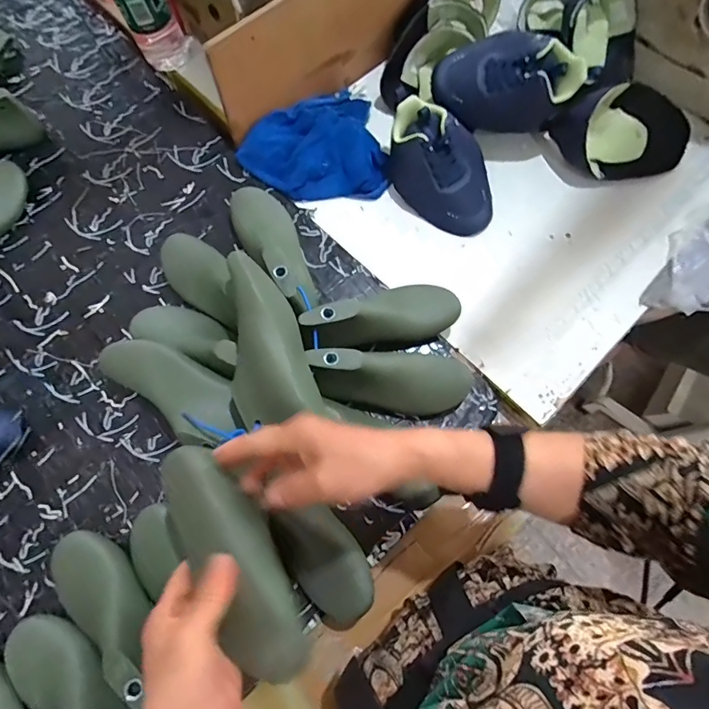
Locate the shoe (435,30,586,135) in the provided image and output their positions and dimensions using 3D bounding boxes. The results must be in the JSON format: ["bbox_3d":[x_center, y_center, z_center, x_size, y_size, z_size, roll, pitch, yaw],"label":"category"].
[{"bbox_3d":[0.196,-0.360,0.601,0.179,0.083,0.085,2,71,1],"label":"shoe"}]

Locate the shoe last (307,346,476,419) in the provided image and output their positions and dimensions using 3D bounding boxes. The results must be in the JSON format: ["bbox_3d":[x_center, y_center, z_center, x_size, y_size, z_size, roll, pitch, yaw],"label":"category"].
[{"bbox_3d":[0.043,0.027,0.486,0.177,0.078,0.061,2,71,1],"label":"shoe last"}]

